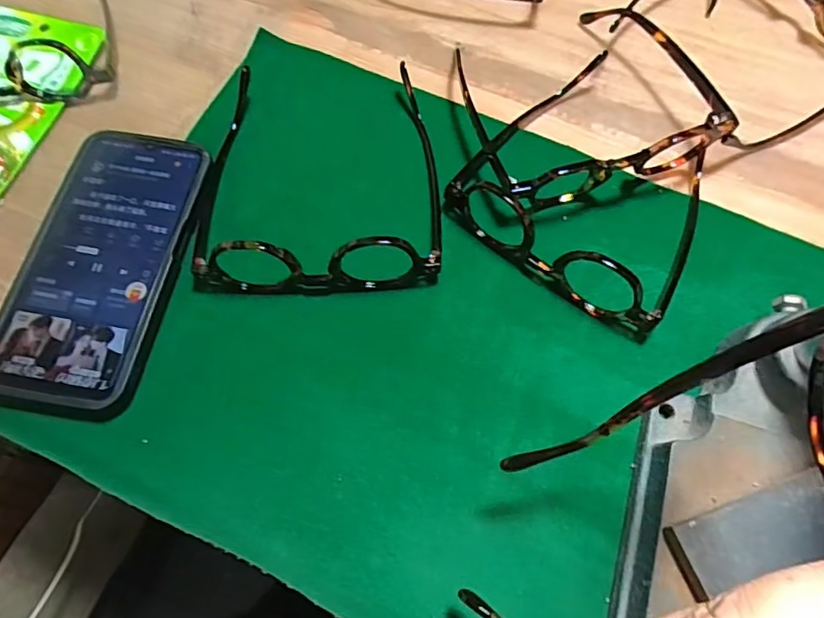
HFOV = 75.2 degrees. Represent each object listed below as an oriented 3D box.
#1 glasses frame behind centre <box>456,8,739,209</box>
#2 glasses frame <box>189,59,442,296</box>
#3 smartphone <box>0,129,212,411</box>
[{"bbox_3d":[0.101,-0.133,0.334,0.144,0.037,0.142,-21,68,-8],"label":"glasses frame behind centre"},{"bbox_3d":[-0.055,-0.081,0.316,0.142,0.035,0.146,-1,67,0],"label":"glasses frame"},{"bbox_3d":[-0.176,-0.029,0.307,0.081,0.016,0.166,9,67,4],"label":"smartphone"}]

